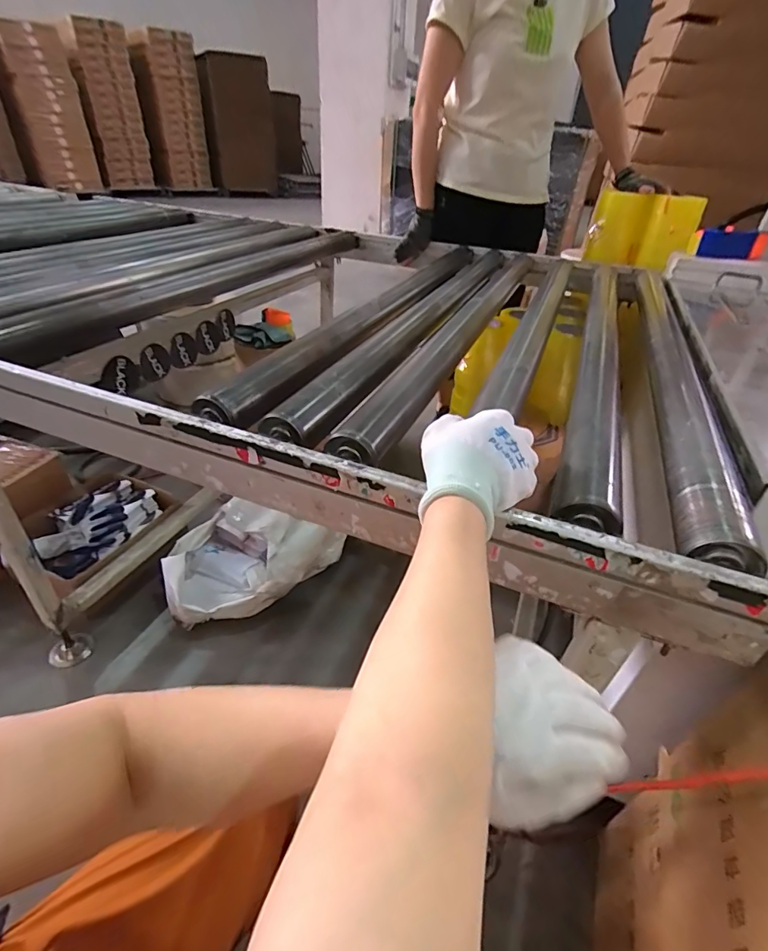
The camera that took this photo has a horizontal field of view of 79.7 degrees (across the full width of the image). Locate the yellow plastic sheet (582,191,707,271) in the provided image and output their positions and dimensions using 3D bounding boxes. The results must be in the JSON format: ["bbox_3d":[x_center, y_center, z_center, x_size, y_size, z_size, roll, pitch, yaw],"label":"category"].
[{"bbox_3d":[0.691,-0.661,1.238,0.257,0.175,0.047,18,30,20],"label":"yellow plastic sheet"}]

